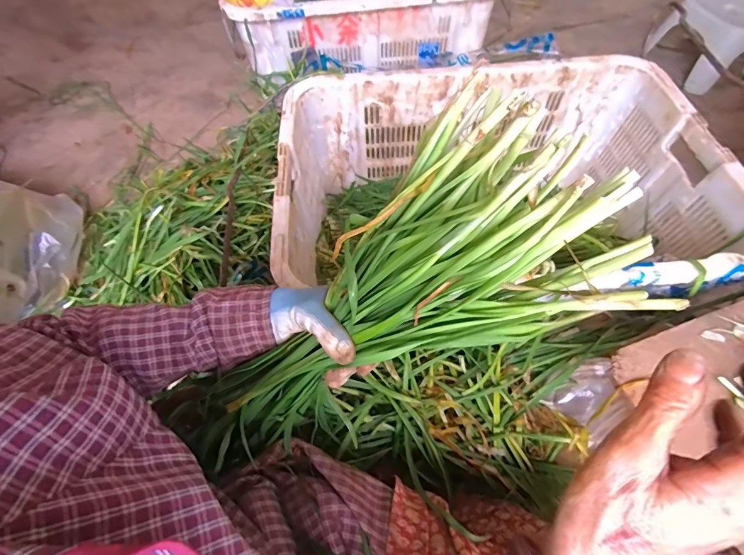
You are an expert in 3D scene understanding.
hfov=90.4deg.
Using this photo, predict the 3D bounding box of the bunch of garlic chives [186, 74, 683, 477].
[{"bbox_3d":[-0.006,0.048,0.320,0.415,0.083,0.172,-39,61,21],"label":"bunch of garlic chives"}]

